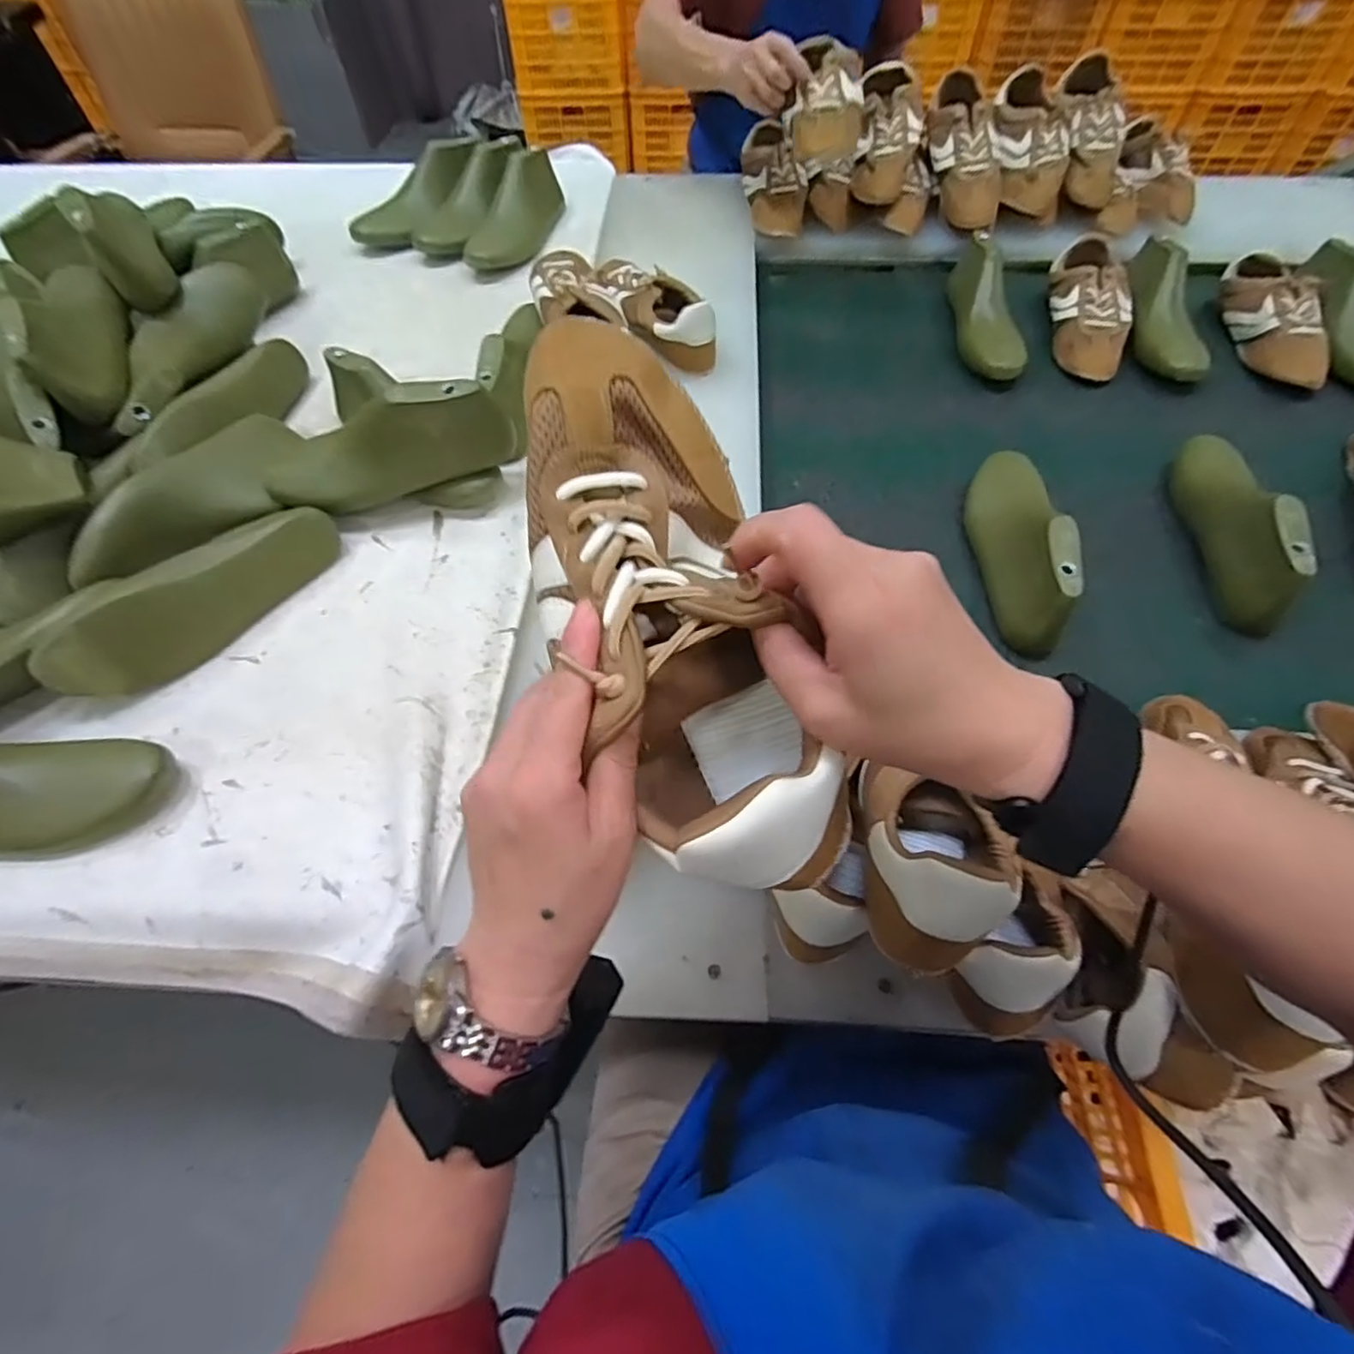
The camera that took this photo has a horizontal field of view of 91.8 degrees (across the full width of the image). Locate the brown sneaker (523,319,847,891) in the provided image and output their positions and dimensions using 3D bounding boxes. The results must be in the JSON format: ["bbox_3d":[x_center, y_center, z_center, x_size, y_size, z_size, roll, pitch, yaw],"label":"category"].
[{"bbox_3d":[-0.001,-0.035,0.277,0.094,0.074,0.231,-18,85,-11],"label":"brown sneaker"}]

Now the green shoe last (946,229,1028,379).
[{"bbox_3d":[0.448,-0.532,0.913,0.089,0.093,0.255,7,57,5],"label":"green shoe last"}]

